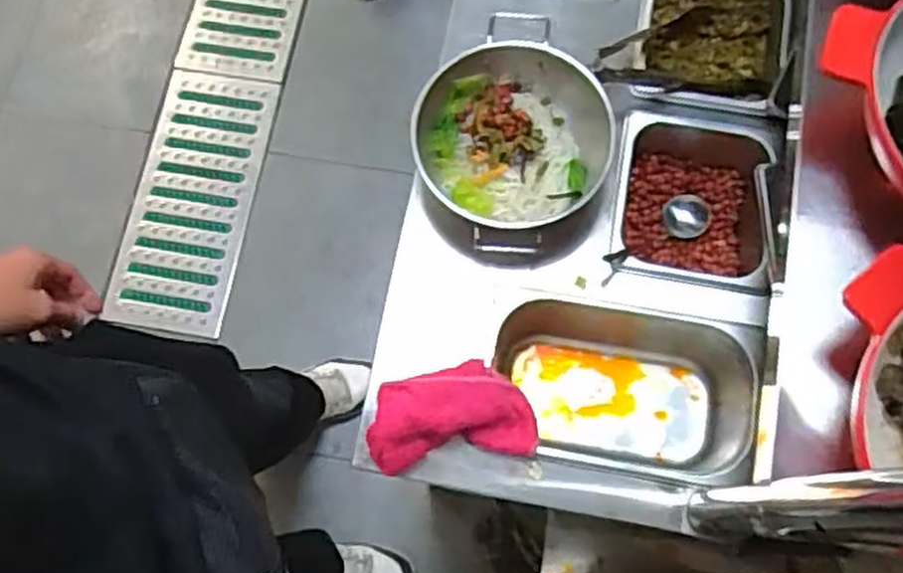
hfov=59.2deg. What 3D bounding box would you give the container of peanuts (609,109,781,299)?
[{"bbox_3d":[0.245,-0.080,0.820,0.158,0.089,0.184,6,74,3],"label":"container of peanuts"}]

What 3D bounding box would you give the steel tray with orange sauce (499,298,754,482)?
[{"bbox_3d":[0.169,0.107,0.783,0.250,0.110,0.147,9,74,4],"label":"steel tray with orange sauce"}]

